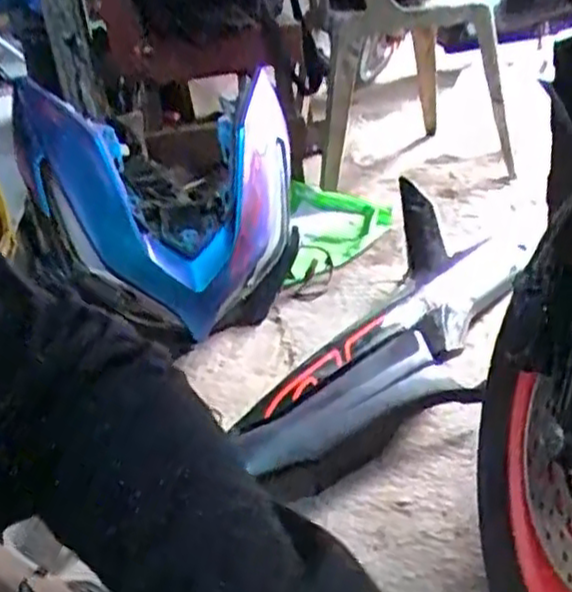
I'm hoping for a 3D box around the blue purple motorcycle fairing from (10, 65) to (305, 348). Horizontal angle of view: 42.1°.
[{"bbox_3d":[-0.172,-0.130,1.185,0.424,0.347,0.277,-14,30,-15],"label":"blue purple motorcycle fairing"}]

